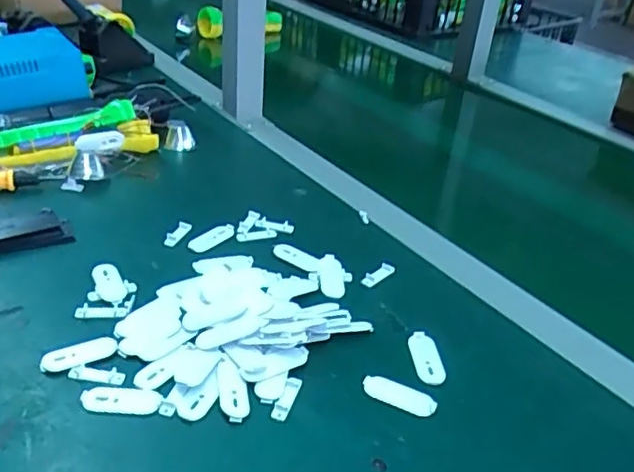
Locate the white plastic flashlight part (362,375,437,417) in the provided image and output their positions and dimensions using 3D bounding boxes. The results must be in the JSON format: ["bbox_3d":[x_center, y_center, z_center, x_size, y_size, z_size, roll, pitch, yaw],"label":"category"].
[{"bbox_3d":[0.056,0.109,0.423,0.051,0.004,0.021,16,33,16],"label":"white plastic flashlight part"}]

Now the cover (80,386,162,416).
[{"bbox_3d":[-0.126,0.105,0.398,0.050,0.005,0.019,6,32,0],"label":"cover"}]

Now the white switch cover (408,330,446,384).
[{"bbox_3d":[0.080,0.088,0.453,0.019,0.004,0.048,0,32,-8],"label":"white switch cover"}]

